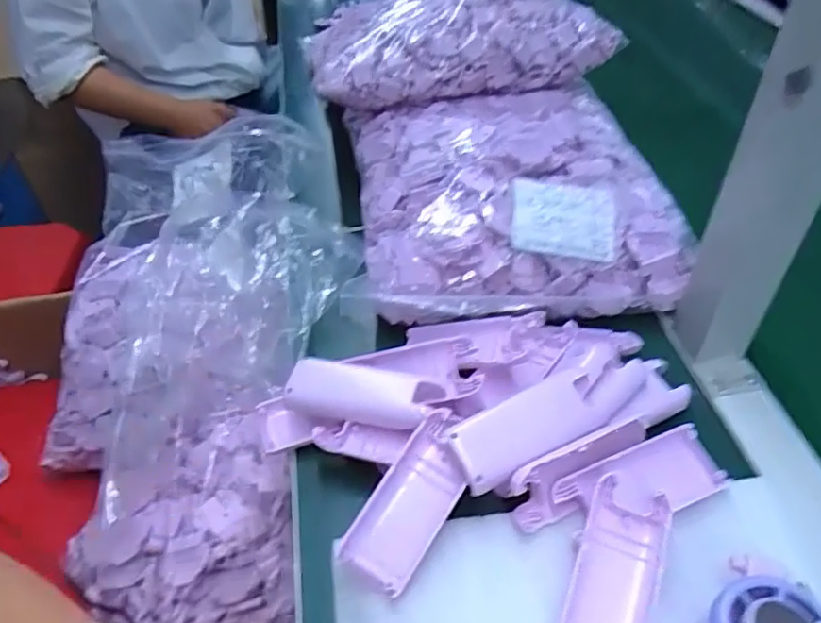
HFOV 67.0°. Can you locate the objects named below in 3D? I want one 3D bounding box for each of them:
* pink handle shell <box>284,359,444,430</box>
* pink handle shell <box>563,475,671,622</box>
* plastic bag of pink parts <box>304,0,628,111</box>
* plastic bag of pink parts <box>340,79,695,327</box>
[{"bbox_3d":[-0.034,0.053,0.414,0.096,0.013,0.036,9,46,13],"label":"pink handle shell"},{"bbox_3d":[0.112,0.145,0.336,0.043,0.012,0.099,14,61,18],"label":"pink handle shell"},{"bbox_3d":[0.041,-0.278,0.626,0.281,0.087,0.157,-9,45,-5],"label":"plastic bag of pink parts"},{"bbox_3d":[0.076,-0.119,0.544,0.258,0.078,0.275,-7,45,-3],"label":"plastic bag of pink parts"}]

